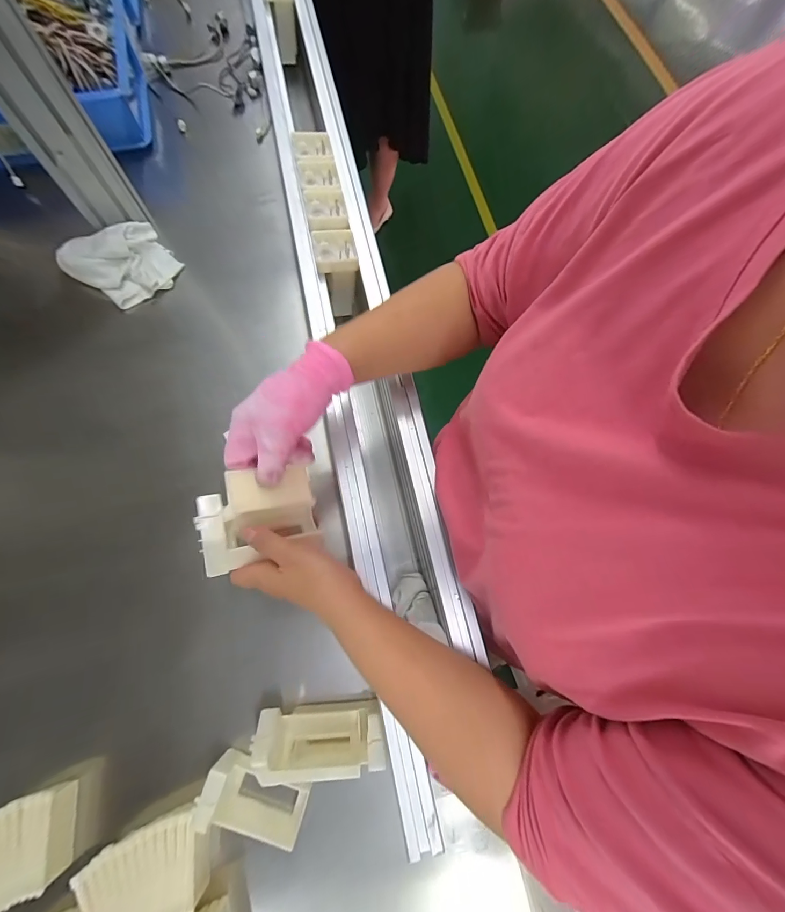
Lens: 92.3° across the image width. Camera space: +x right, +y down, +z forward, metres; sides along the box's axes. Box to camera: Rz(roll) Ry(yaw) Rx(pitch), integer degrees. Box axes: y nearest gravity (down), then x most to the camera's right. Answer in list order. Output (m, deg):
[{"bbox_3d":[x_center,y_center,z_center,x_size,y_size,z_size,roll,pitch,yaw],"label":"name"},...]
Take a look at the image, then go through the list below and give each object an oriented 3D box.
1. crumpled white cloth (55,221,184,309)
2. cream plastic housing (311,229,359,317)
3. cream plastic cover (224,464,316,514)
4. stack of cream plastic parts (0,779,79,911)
[{"bbox_3d":[-0.430,-0.305,0.600,0.147,0.048,0.128,-39,77,-13],"label":"crumpled white cloth"},{"bbox_3d":[-0.073,-0.246,0.509,0.051,0.092,0.058,-10,73,-5],"label":"cream plastic housing"},{"bbox_3d":[-0.106,0.028,0.328,0.071,0.005,0.035,-3,70,-30],"label":"cream plastic cover"},{"bbox_3d":[-0.374,0.389,0.369,0.109,0.045,0.085,-23,77,-19],"label":"stack of cream plastic parts"}]

